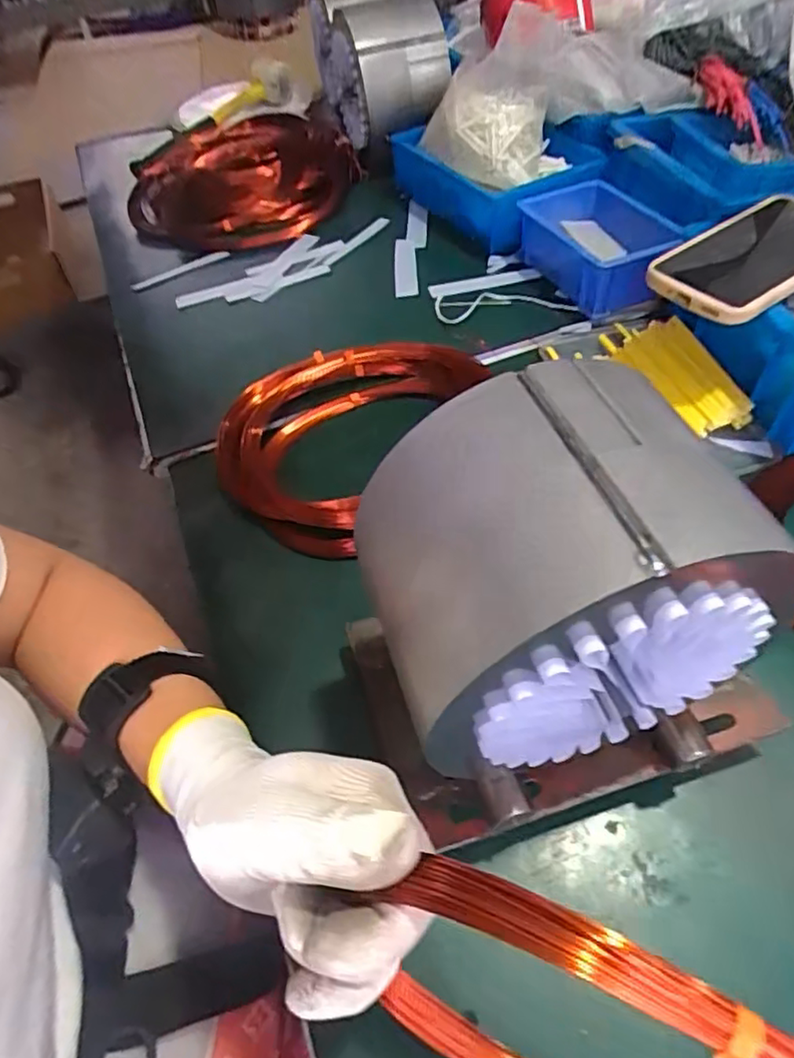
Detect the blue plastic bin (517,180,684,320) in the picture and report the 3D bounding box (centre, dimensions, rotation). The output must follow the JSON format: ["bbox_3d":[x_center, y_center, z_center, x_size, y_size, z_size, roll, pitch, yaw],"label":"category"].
[{"bbox_3d":[0.186,-0.261,0.578,0.101,0.054,0.149,-24,55,-14],"label":"blue plastic bin"}]

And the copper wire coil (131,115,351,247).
[{"bbox_3d":[-0.190,-0.428,0.757,0.260,0.054,0.266,-3,52,3],"label":"copper wire coil"}]

